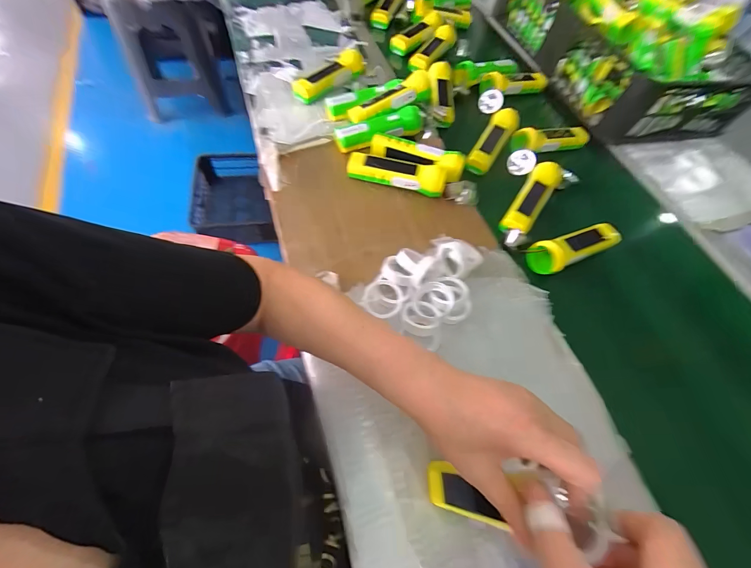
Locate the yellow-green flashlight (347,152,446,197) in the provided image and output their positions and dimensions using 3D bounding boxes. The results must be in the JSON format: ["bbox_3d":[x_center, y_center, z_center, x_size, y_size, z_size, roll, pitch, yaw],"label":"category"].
[{"bbox_3d":[0.036,-0.193,0.558,0.169,0.040,0.044,13,64,4],"label":"yellow-green flashlight"}]

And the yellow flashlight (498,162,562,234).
[{"bbox_3d":[0.276,-0.153,0.558,0.049,0.035,0.174,34,68,13],"label":"yellow flashlight"}]

